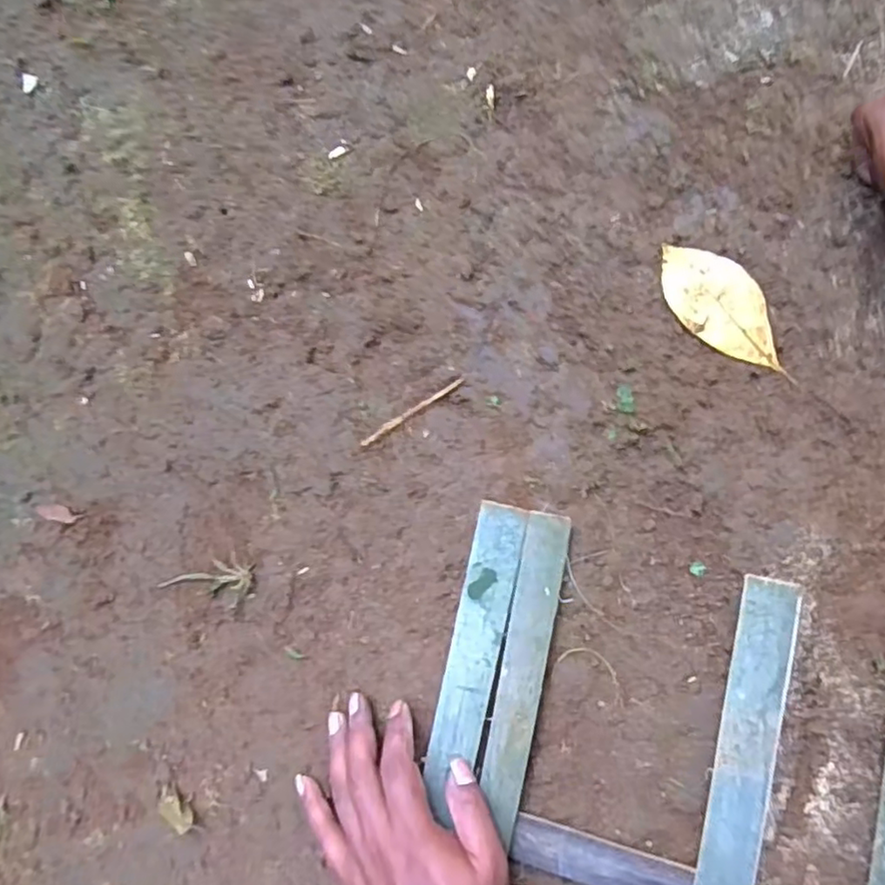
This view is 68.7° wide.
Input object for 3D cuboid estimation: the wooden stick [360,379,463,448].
[{"bbox_3d":[-0.022,-0.022,0.459,0.084,0.004,0.006,-32,82,6],"label":"wooden stick"}]

